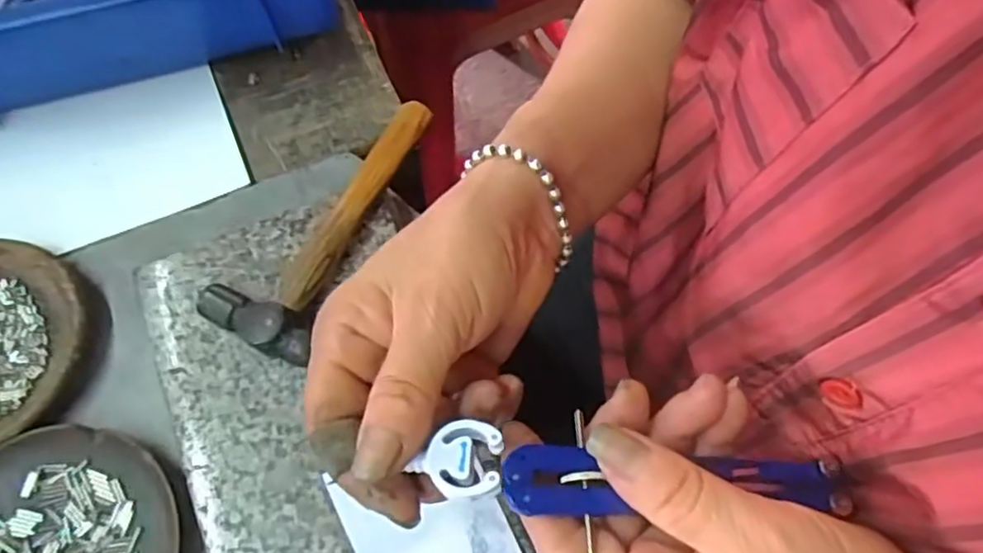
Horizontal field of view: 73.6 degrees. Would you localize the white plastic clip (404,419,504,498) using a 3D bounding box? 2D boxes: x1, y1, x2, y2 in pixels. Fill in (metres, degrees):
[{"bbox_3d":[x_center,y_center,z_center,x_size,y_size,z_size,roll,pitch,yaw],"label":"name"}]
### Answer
[{"bbox_3d":[-0.011,0.058,0.210,0.028,0.008,0.023,4,68,2],"label":"white plastic clip"}]

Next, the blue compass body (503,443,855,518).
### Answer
[{"bbox_3d":[0.062,0.066,0.219,0.117,0.009,0.023,2,68,-14],"label":"blue compass body"}]

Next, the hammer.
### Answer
[{"bbox_3d":[-0.089,-0.033,0.337,0.059,0.021,0.150,20,70,8],"label":"hammer"}]

